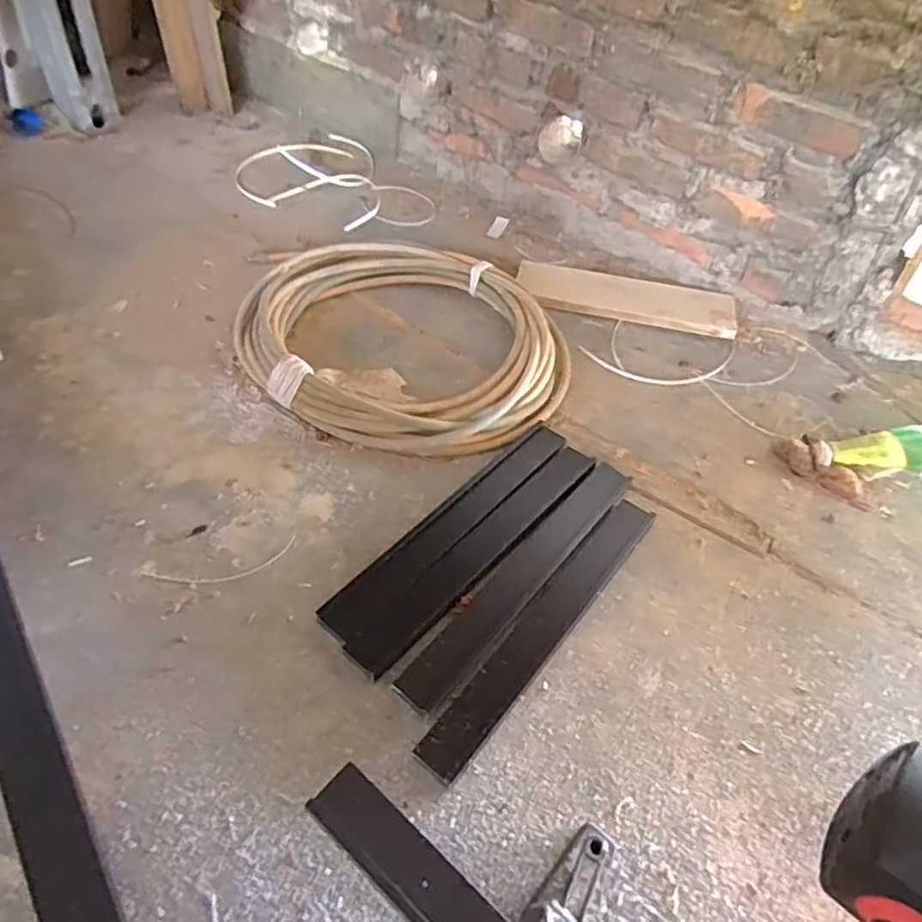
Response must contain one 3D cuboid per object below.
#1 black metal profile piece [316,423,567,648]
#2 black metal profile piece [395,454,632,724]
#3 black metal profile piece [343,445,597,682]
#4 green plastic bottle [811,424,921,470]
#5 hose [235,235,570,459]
[{"bbox_3d":[-0.003,0.064,0.775,0.048,0.010,0.390,36,56,22],"label":"black metal profile piece"},{"bbox_3d":[0.073,0.120,0.726,0.051,0.009,0.378,34,56,21],"label":"black metal profile piece"},{"bbox_3d":[0.029,0.095,0.751,0.051,0.013,0.382,36,56,22],"label":"black metal profile piece"},{"bbox_3d":[0.575,-0.014,0.871,0.221,0.070,0.065,-3,51,-8],"label":"green plastic bottle"},{"bbox_3d":[-0.099,-0.199,0.975,0.422,0.046,0.506,-25,57,-23],"label":"hose"}]

